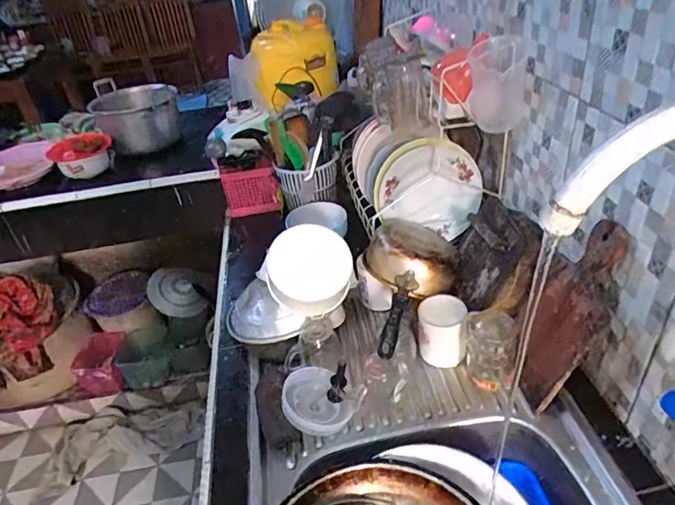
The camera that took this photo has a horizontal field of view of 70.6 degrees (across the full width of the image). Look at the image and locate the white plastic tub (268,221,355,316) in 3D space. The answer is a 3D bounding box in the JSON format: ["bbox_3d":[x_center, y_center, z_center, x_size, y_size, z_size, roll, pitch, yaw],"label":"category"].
[{"bbox_3d":[-0.050,0.032,0.856,0.151,0.085,0.157,0,85,2],"label":"white plastic tub"}]

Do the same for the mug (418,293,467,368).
[{"bbox_3d":[0.178,0.130,0.816,0.079,0.114,0.070,-5,36,3],"label":"mug"}]

